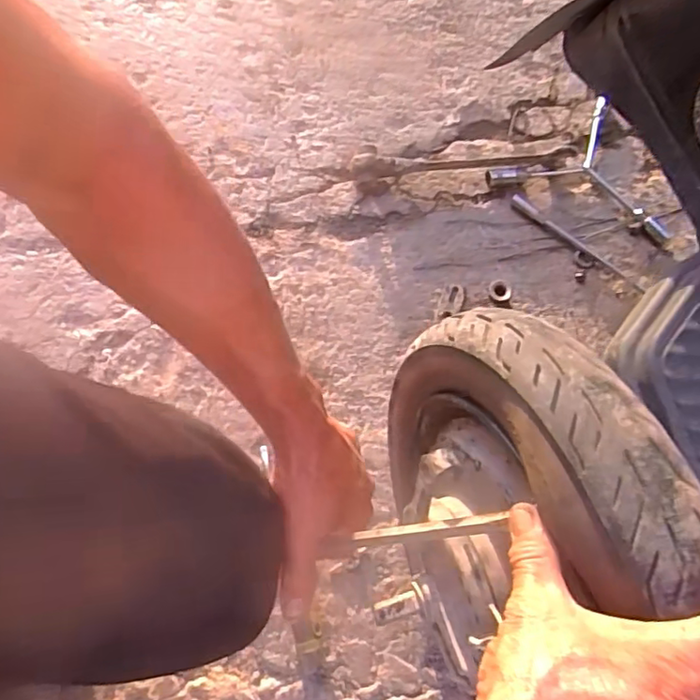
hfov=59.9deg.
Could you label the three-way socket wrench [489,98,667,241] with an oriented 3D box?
[{"bbox_3d":[0.307,-0.257,0.782,0.227,0.018,0.184,18,70,5],"label":"three-way socket wrench"}]

